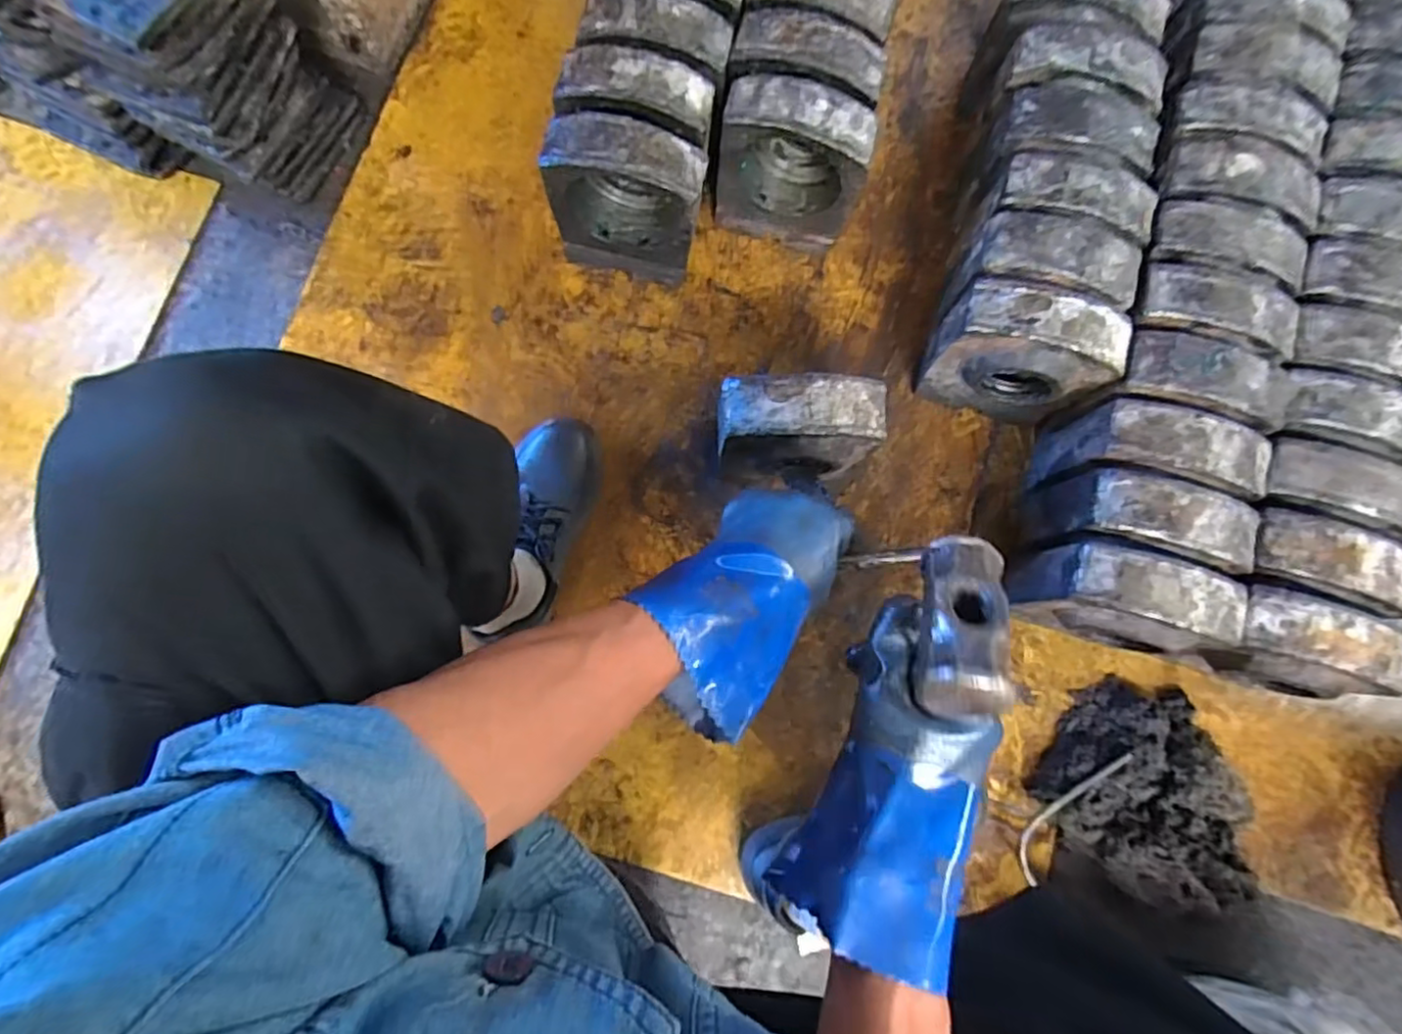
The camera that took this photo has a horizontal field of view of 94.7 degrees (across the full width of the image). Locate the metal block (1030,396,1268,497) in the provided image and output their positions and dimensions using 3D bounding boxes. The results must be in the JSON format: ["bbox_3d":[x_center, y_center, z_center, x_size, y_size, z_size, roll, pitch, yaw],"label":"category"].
[{"bbox_3d":[0.489,-0.060,0.723,0.167,0.179,0.078,18,81,0],"label":"metal block"}]

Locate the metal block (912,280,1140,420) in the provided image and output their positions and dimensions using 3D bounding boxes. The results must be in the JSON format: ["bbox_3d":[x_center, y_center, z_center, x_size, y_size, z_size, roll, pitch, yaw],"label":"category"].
[{"bbox_3d":[0.353,-0.175,0.739,0.169,0.200,0.086,16,81,0],"label":"metal block"}]

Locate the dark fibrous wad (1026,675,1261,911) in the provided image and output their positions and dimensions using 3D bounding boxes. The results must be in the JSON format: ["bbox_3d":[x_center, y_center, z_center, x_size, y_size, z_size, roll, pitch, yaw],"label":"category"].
[{"bbox_3d":[0.511,0.303,0.728,0.199,0.080,0.218,1,81,-4],"label":"dark fibrous wad"}]

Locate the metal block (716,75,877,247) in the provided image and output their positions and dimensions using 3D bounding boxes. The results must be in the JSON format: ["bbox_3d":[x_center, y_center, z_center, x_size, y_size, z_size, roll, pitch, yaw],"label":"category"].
[{"bbox_3d":[0.103,-0.408,0.761,0.161,0.192,0.073,16,81,0],"label":"metal block"}]

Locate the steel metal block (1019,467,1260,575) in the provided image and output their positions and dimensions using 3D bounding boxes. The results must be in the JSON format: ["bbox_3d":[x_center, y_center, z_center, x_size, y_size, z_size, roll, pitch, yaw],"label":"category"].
[{"bbox_3d":[0.466,0.016,0.715,0.164,0.196,0.077,20,81,1],"label":"steel metal block"}]

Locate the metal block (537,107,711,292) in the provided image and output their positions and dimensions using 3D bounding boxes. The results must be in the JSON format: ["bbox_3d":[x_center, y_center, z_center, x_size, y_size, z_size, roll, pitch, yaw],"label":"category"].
[{"bbox_3d":[-0.082,-0.357,0.741,0.162,0.192,0.068,11,80,-2],"label":"metal block"}]

